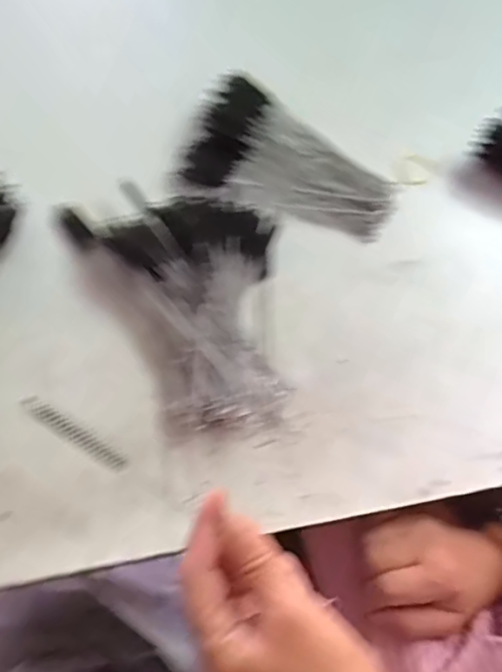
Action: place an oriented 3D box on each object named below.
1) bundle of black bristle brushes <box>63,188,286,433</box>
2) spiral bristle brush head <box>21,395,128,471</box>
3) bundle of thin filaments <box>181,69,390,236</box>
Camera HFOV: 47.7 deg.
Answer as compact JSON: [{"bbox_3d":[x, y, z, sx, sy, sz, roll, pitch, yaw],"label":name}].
[{"bbox_3d":[-0.065,-0.030,0.453,0.171,0.034,0.210,-2,66,-3],"label":"bundle of black bristle brushes"},{"bbox_3d":[-0.080,0.045,0.260,0.054,0.005,0.008,38,67,-14],"label":"spiral bristle brush head"},{"bbox_3d":[0.039,-0.171,0.535,0.203,0.019,0.126,26,67,9],"label":"bundle of thin filaments"}]

